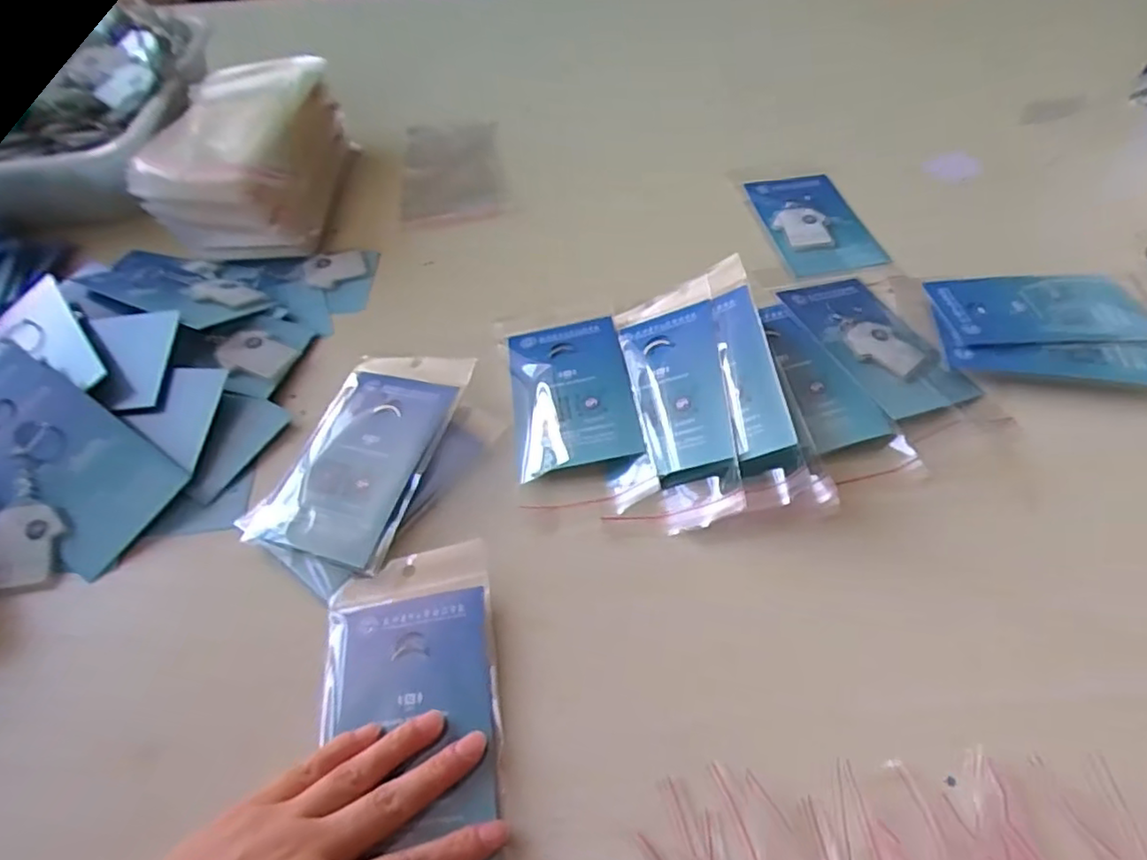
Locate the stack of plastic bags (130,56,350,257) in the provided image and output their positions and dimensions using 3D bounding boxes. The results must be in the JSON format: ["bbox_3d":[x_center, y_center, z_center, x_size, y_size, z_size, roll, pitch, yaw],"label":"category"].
[{"bbox_3d":[-0.299,-0.258,0.620,0.134,0.087,0.212,-1,51,5],"label":"stack of plastic bags"}]

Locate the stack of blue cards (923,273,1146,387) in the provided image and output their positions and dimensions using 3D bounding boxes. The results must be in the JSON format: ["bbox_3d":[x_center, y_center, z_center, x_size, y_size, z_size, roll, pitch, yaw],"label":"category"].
[{"bbox_3d":[0.331,-0.077,0.460,0.141,0.010,0.110,4,52,10],"label":"stack of blue cards"}]

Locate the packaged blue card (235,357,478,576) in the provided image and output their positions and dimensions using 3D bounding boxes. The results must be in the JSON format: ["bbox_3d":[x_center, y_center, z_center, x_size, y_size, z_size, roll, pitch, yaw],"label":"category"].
[{"bbox_3d":[-0.138,0.009,0.427,0.099,0.012,0.162,9,53,13],"label":"packaged blue card"}]

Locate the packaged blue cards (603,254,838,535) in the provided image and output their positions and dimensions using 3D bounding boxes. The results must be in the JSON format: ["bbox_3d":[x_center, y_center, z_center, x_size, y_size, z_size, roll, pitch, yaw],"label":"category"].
[{"bbox_3d":[0.081,-0.026,0.427,0.106,0.016,0.191,-19,50,14],"label":"packaged blue cards"}]

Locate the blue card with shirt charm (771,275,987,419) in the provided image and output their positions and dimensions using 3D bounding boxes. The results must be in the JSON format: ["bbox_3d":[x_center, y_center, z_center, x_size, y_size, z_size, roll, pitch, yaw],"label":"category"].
[{"bbox_3d":[0.210,-0.063,0.456,0.072,0.010,0.135,-20,52,-9],"label":"blue card with shirt charm"}]

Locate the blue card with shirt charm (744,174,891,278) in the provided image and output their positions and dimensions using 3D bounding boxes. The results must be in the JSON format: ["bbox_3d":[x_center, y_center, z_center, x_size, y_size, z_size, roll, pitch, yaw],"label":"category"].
[{"bbox_3d":[0.208,-0.181,0.565,0.082,0.008,0.137,-10,51,-2],"label":"blue card with shirt charm"}]

